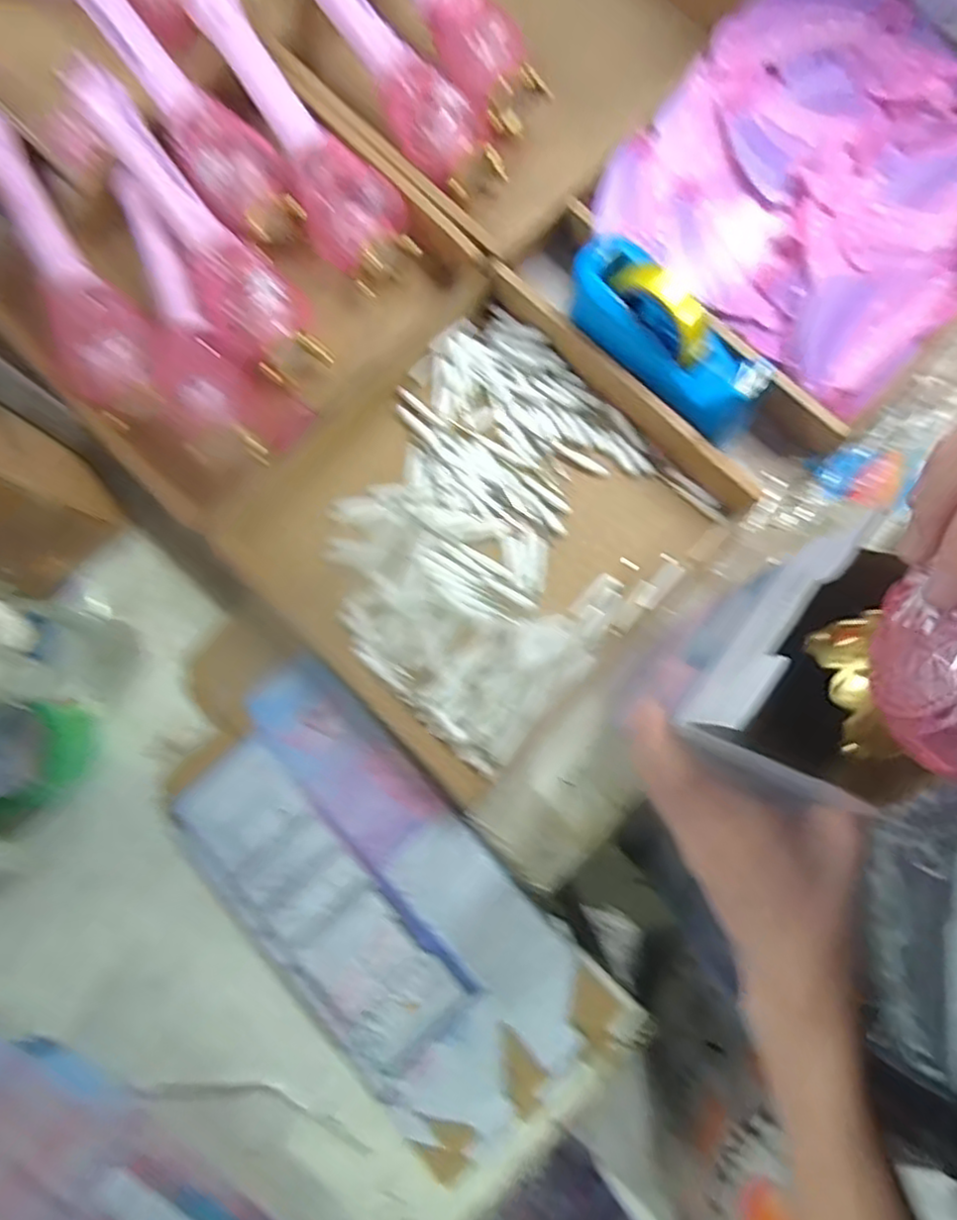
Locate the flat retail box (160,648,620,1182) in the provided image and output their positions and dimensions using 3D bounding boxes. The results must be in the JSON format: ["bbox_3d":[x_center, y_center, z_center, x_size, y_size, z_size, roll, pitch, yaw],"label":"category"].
[{"bbox_3d":[-0.091,0.252,0.603,0.202,0.025,0.405,-41,83,-7],"label":"flat retail box"}]

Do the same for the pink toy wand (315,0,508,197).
[{"bbox_3d":[-0.088,-0.544,0.677,0.089,0.064,0.323,-31,83,-1],"label":"pink toy wand"}]

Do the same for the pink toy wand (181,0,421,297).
[{"bbox_3d":[-0.175,-0.476,0.684,0.090,0.064,0.341,-31,83,-4],"label":"pink toy wand"}]

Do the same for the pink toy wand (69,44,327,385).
[{"bbox_3d":[-0.270,-0.368,0.666,0.081,0.064,0.332,-36,82,0],"label":"pink toy wand"}]

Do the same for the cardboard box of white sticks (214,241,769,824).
[{"bbox_3d":[-0.001,-0.082,0.643,0.345,0.057,0.381,43,82,6],"label":"cardboard box of white sticks"}]

